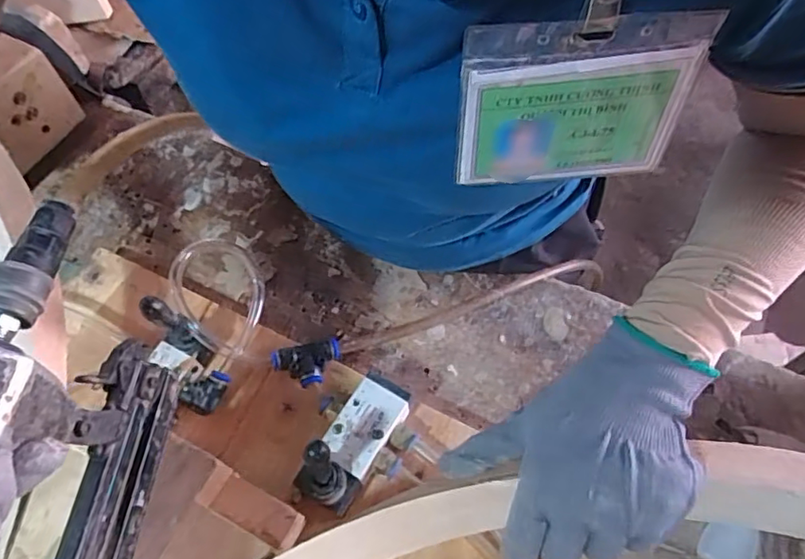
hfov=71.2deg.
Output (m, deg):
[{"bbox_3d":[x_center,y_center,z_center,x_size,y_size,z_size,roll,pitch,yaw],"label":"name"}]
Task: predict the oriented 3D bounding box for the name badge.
[{"bbox_3d":[0.075,-0.076,0.249,0.100,0.083,0.005,-6,54,-1],"label":"name badge"}]

